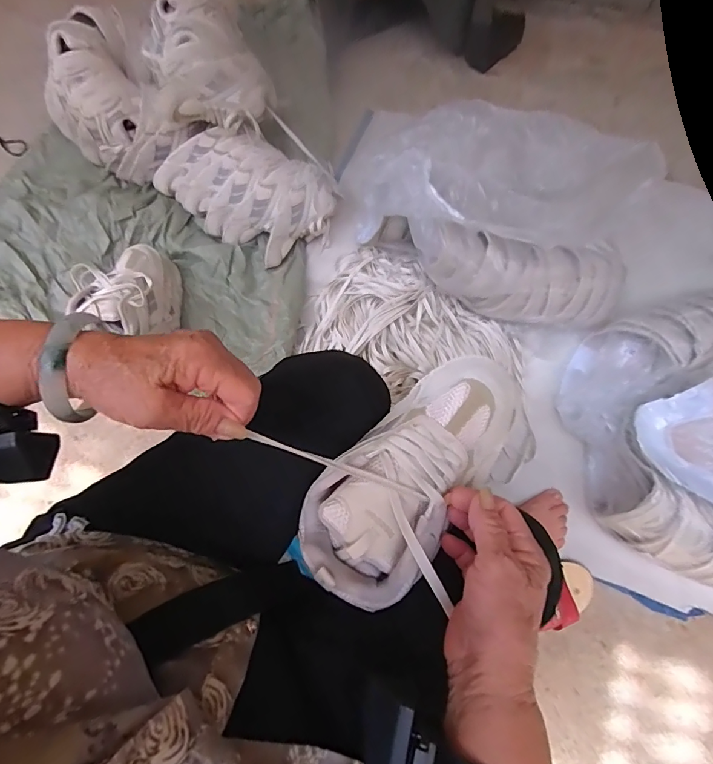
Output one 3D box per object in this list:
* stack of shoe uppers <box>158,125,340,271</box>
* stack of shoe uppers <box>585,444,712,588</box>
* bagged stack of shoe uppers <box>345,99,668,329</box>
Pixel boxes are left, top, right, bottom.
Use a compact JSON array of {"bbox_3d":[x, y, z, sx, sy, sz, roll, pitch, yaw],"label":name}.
[{"bbox_3d":[-0.225,-0.383,0.847,0.344,0.110,0.188,30,74,11],"label":"stack of shoe uppers"},{"bbox_3d":[0.516,0.225,0.633,0.322,0.149,0.131,24,73,9],"label":"stack of shoe uppers"},{"bbox_3d":[0.232,-0.275,0.700,0.433,0.224,0.270,10,72,5],"label":"bagged stack of shoe uppers"}]

